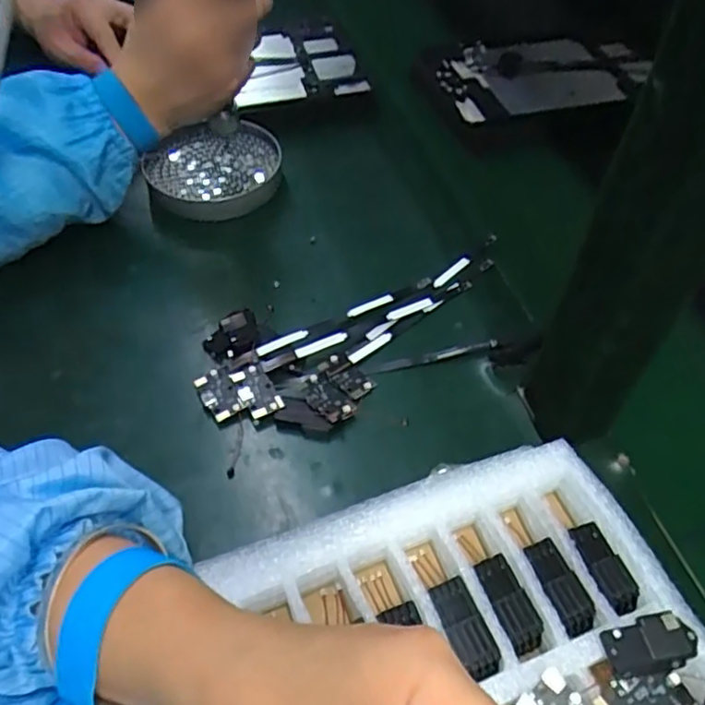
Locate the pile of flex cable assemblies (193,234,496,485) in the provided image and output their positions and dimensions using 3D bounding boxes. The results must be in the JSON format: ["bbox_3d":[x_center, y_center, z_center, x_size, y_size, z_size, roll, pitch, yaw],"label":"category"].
[{"bbox_3d":[0.012,-0.014,0.439,0.234,0.014,0.105,-22,55,-17],"label":"pile of flex cable assemblies"}]

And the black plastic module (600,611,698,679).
[{"bbox_3d":[0.126,0.123,0.271,0.040,0.009,0.020,-12,52,-10],"label":"black plastic module"}]

